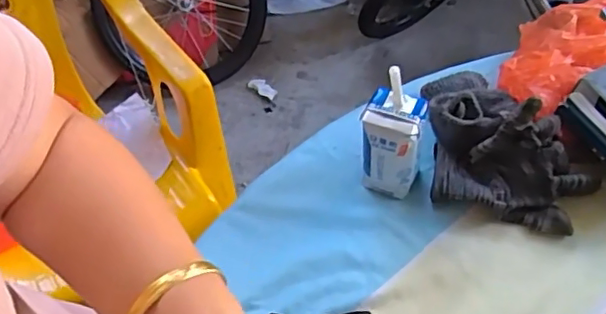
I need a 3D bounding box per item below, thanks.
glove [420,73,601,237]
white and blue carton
[{"bbox_3d":[0.193,-0.021,0.548,0.176,0.069,0.151,17,58,15],"label":"glove"},{"bbox_3d":[0.081,-0.011,0.529,0.051,0.103,0.048,12,57,12],"label":"white and blue carton"}]

